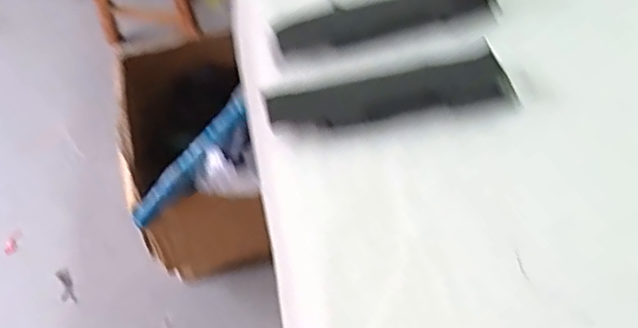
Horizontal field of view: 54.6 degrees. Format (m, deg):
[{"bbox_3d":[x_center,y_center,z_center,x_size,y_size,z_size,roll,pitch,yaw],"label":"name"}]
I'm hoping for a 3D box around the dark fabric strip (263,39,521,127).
[{"bbox_3d":[0.056,-0.057,0.496,0.191,0.010,0.049,-7,55,0],"label":"dark fabric strip"}]

